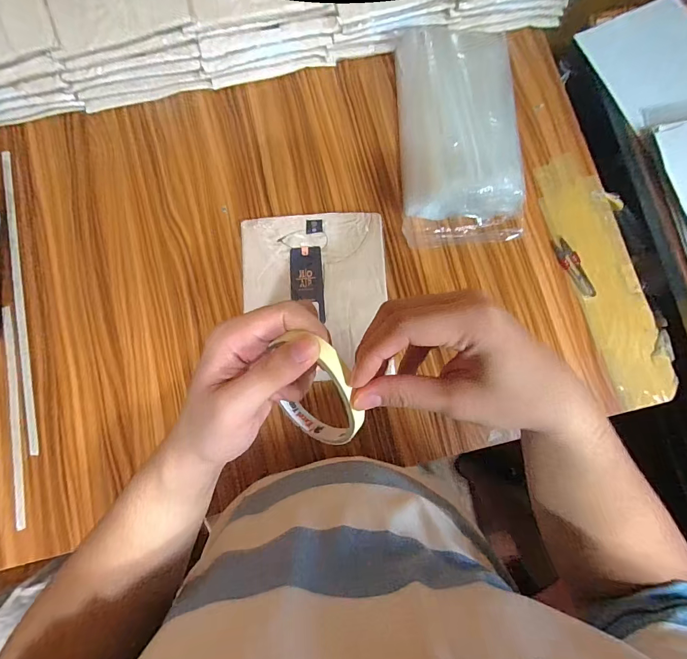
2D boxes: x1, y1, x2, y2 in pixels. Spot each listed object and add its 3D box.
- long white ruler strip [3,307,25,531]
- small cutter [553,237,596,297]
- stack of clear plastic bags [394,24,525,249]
[{"bbox_3d":[-0.477,0.121,0.547,0.017,0.005,0.317,-12,81,-2],"label":"long white ruler strip"},{"bbox_3d":[0.359,-0.095,0.581,0.028,0.009,0.096,-33,82,-5],"label":"small cutter"},{"bbox_3d":[0.177,-0.297,0.569,0.179,0.098,0.312,-5,81,-1],"label":"stack of clear plastic bags"}]

